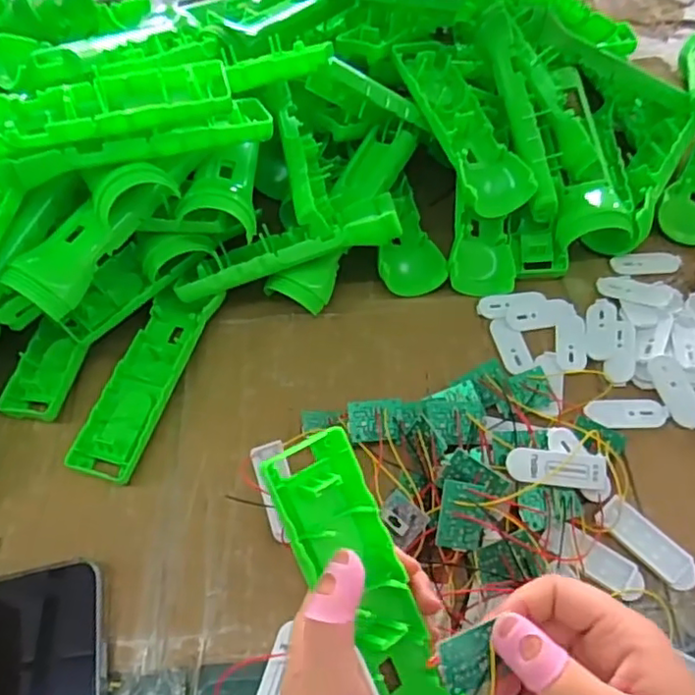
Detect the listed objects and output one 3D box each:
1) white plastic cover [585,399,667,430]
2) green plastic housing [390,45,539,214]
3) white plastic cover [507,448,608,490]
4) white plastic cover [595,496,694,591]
[{"bbox_3d":[0.179,0.042,0.393,0.048,0.005,0.022,-4,59,1],"label":"white plastic cover"},{"bbox_3d":[0.082,-0.165,0.451,0.046,0.037,0.154,-18,59,-7],"label":"green plastic housing"},{"bbox_3d":[0.123,0.071,0.360,0.056,0.005,0.021,4,73,2],"label":"white plastic cover"},{"bbox_3d":[0.171,0.111,0.347,0.022,0.007,0.058,-39,64,-18],"label":"white plastic cover"}]

